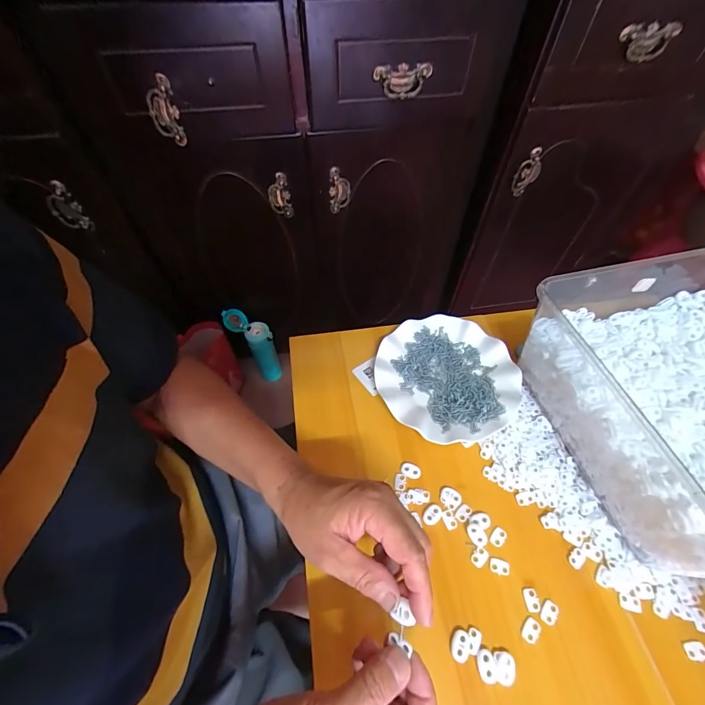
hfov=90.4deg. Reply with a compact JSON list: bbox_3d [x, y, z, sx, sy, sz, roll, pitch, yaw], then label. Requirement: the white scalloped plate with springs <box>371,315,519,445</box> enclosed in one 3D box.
[{"bbox_3d":[0.122,0.030,0.463,0.178,0.018,0.177,0,56,-1],"label":"white scalloped plate with springs"}]

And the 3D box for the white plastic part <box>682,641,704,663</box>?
[{"bbox_3d":[0.309,0.268,0.314,0.021,0.004,0.014,-3,56,-3],"label":"white plastic part"}]

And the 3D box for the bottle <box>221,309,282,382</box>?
[{"bbox_3d":[-0.259,-0.013,0.936,0.088,0.228,0.090,-25,60,-17],"label":"bottle"}]

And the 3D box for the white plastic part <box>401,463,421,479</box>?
[{"bbox_3d":[0.067,0.136,0.403,0.023,0.004,0.013,19,58,12],"label":"white plastic part"}]

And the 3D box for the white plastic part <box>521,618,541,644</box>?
[{"bbox_3d":[0.165,0.256,0.322,0.014,0.004,0.019,32,61,19],"label":"white plastic part"}]

